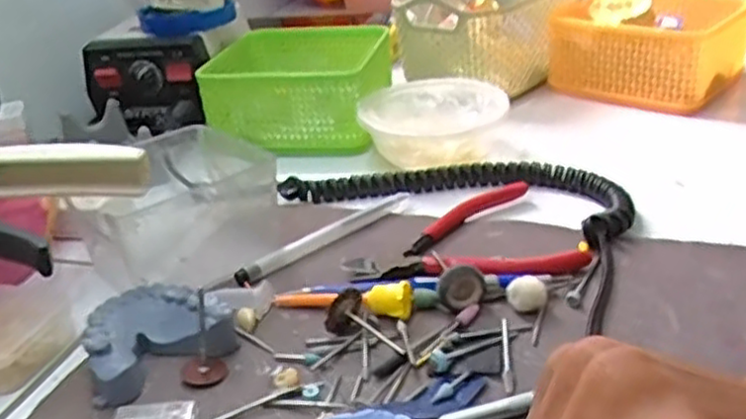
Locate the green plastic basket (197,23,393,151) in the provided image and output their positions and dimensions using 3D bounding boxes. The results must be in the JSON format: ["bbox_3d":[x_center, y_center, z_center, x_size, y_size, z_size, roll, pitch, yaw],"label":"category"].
[{"bbox_3d":[-0.056,-0.103,0.605,0.133,0.057,0.136,1,29,11],"label":"green plastic basket"}]

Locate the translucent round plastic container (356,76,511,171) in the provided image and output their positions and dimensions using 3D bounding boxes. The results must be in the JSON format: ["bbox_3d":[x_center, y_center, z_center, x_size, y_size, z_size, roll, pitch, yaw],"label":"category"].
[{"bbox_3d":[0.044,-0.061,0.533,0.103,0.042,0.089,-3,28,3],"label":"translucent round plastic container"}]

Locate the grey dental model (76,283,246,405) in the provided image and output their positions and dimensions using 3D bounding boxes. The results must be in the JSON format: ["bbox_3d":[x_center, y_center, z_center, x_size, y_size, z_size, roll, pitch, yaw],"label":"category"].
[{"bbox_3d":[-0.102,0.057,0.350,0.066,0.022,0.054,-17,29,-23],"label":"grey dental model"}]

